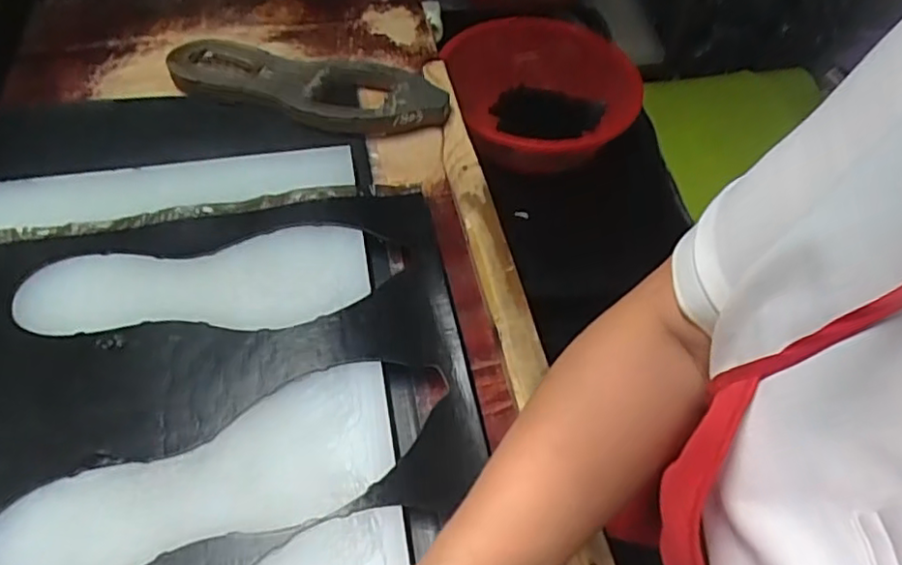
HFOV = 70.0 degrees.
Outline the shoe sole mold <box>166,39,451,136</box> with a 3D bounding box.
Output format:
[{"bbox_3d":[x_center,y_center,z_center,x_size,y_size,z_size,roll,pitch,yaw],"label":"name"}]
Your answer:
[{"bbox_3d":[-0.156,-0.223,0.702,0.303,0.026,0.134,8,55,2],"label":"shoe sole mold"}]

